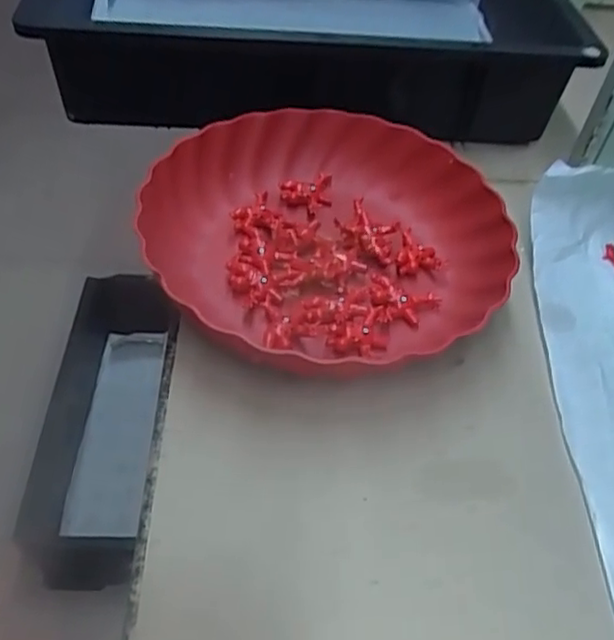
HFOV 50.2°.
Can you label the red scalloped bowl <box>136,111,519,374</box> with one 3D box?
[{"bbox_3d":[0.011,-0.058,0.452,0.239,0.044,0.242,0,50,0],"label":"red scalloped bowl"}]

